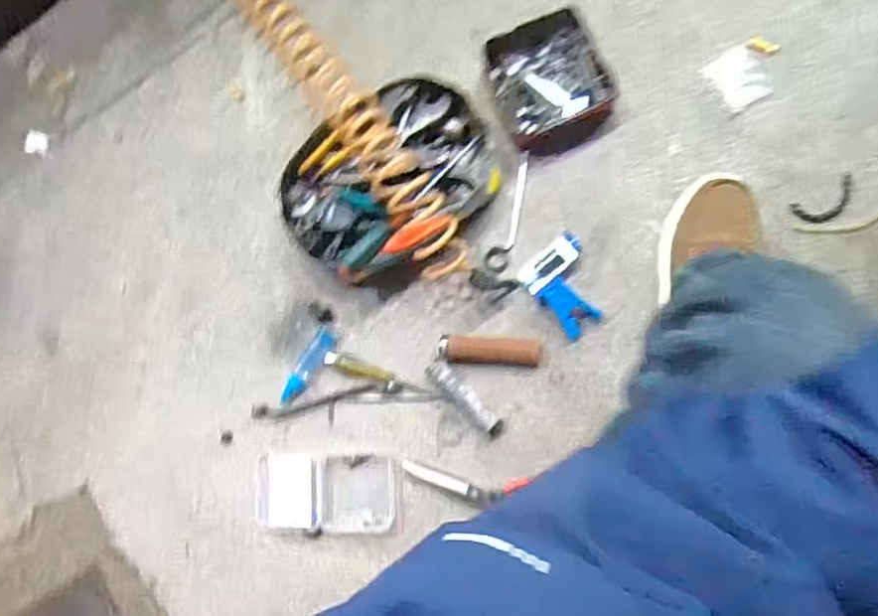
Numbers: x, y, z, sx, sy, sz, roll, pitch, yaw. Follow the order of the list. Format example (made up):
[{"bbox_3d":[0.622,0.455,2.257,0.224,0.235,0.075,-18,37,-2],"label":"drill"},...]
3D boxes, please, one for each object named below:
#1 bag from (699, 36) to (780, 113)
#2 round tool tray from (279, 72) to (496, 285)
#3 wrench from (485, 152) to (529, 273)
[{"bbox_3d":[0.425,-0.325,0.827,0.091,0.013,0.081,-33,77,4],"label":"bag"},{"bbox_3d":[-0.066,-0.170,0.846,0.296,0.097,0.232,-30,77,5],"label":"round tool tray"},{"bbox_3d":[0.105,-0.135,0.856,0.033,0.004,0.175,19,85,13],"label":"wrench"}]

